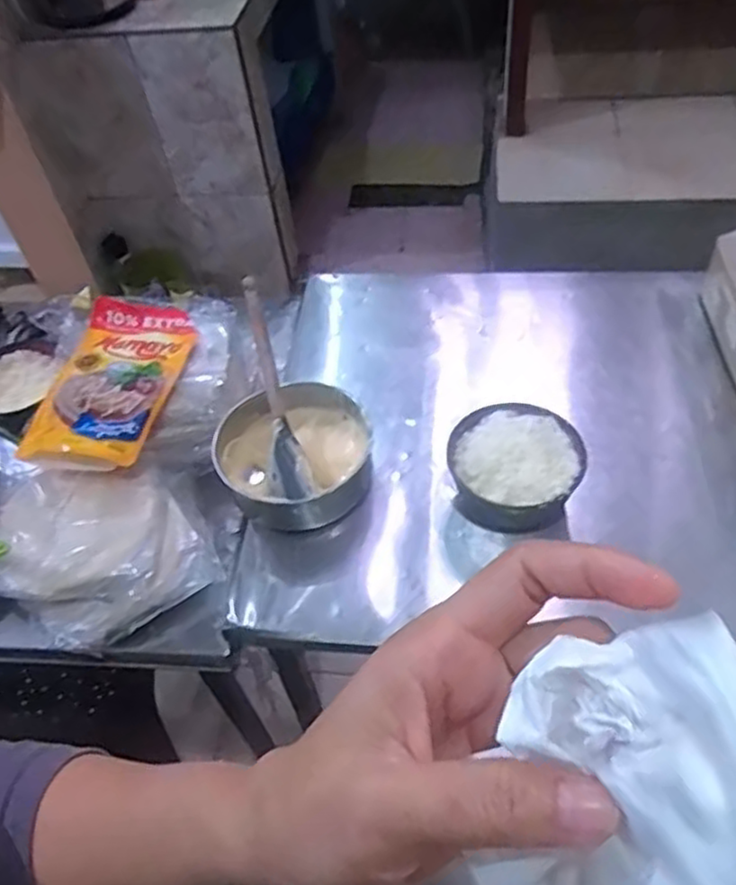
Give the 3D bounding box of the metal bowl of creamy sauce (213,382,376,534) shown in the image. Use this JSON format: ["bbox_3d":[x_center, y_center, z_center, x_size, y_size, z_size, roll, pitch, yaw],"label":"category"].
[{"bbox_3d":[-0.082,0.018,0.822,0.173,0.070,0.164,-3,50,4],"label":"metal bowl of creamy sauce"}]

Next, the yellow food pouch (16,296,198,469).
[{"bbox_3d":[-0.303,-0.080,0.860,0.149,0.028,0.263,6,51,11],"label":"yellow food pouch"}]

